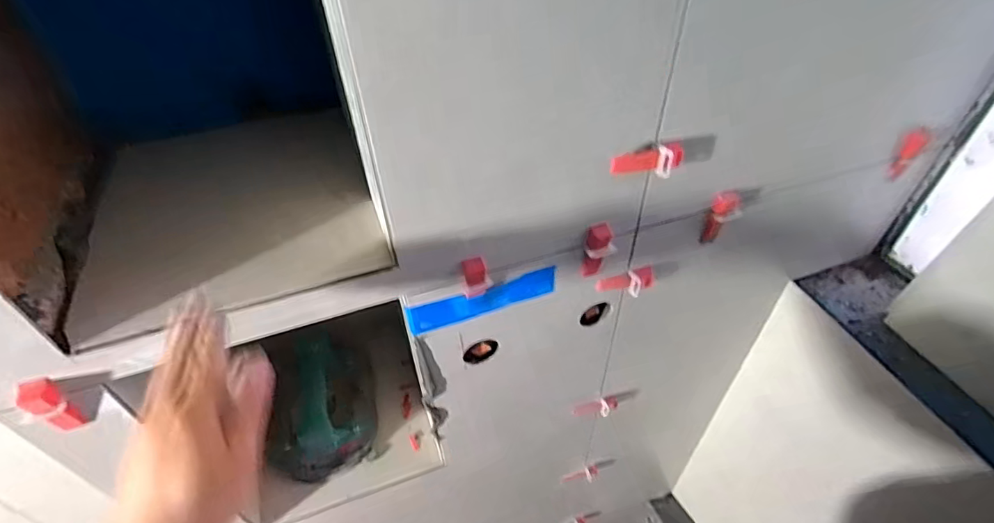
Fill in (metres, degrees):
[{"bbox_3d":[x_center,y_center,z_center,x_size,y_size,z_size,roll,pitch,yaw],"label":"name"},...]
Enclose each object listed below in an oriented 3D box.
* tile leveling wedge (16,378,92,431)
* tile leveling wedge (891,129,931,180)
[{"bbox_3d":[-0.368,0.122,0.422,0.024,0.065,0.014,-31,52,-27],"label":"tile leveling wedge"},{"bbox_3d":[0.532,-0.135,0.661,0.022,0.069,0.022,32,54,30],"label":"tile leveling wedge"}]

